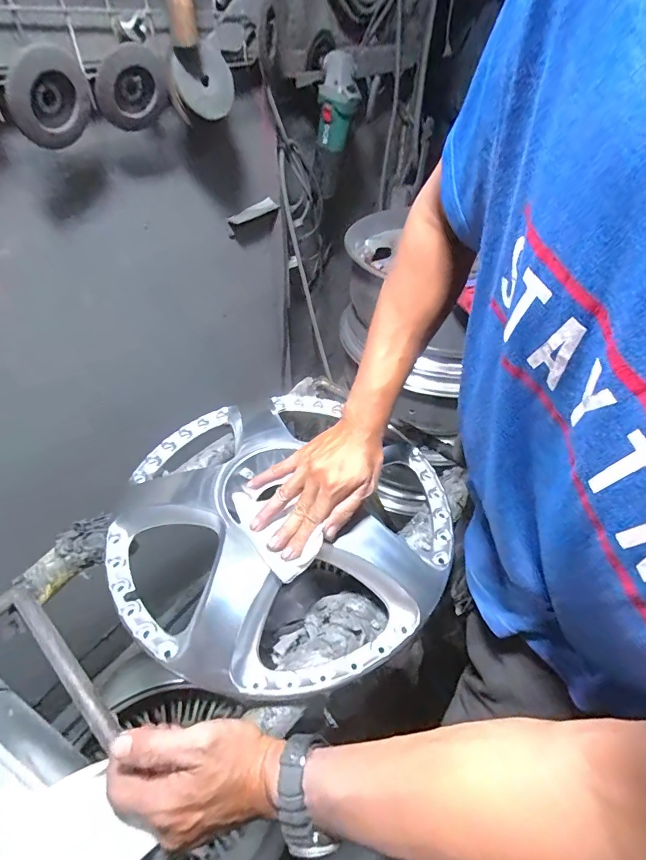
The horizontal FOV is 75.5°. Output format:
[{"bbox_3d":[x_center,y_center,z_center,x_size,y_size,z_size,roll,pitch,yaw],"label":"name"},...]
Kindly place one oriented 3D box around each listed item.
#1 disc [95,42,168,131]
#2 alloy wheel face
[{"bbox_3d":[-0.246,-0.444,0.548,0.103,0.099,0.013,-43,81,-8],"label":"disc"},{"bbox_3d":[-0.059,0.102,0.541,0.415,0.070,0.400,1,45,-1],"label":"alloy wheel face"}]

